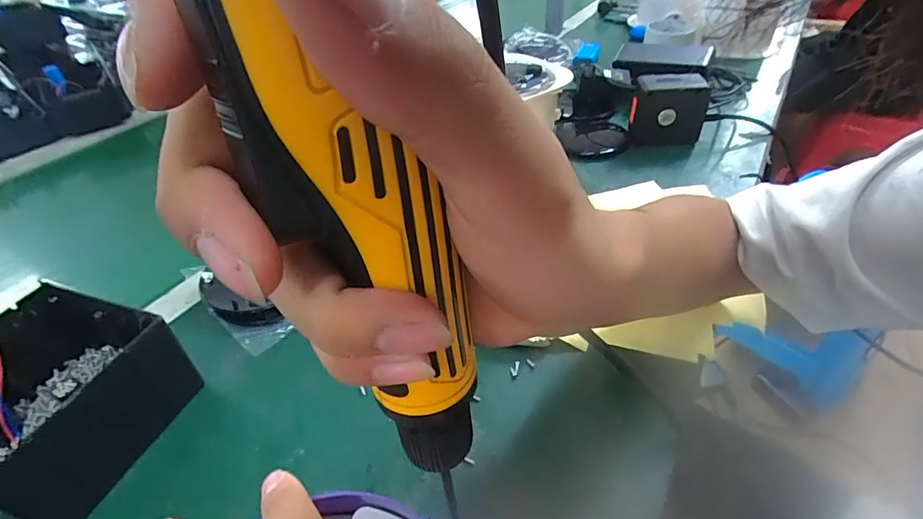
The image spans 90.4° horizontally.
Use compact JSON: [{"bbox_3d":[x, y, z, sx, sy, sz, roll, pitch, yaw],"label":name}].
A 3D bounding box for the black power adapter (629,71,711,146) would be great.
[{"bbox_3d":[0.252,-0.186,0.567,0.084,0.072,0.058,-2,42,2],"label":"black power adapter"}]

